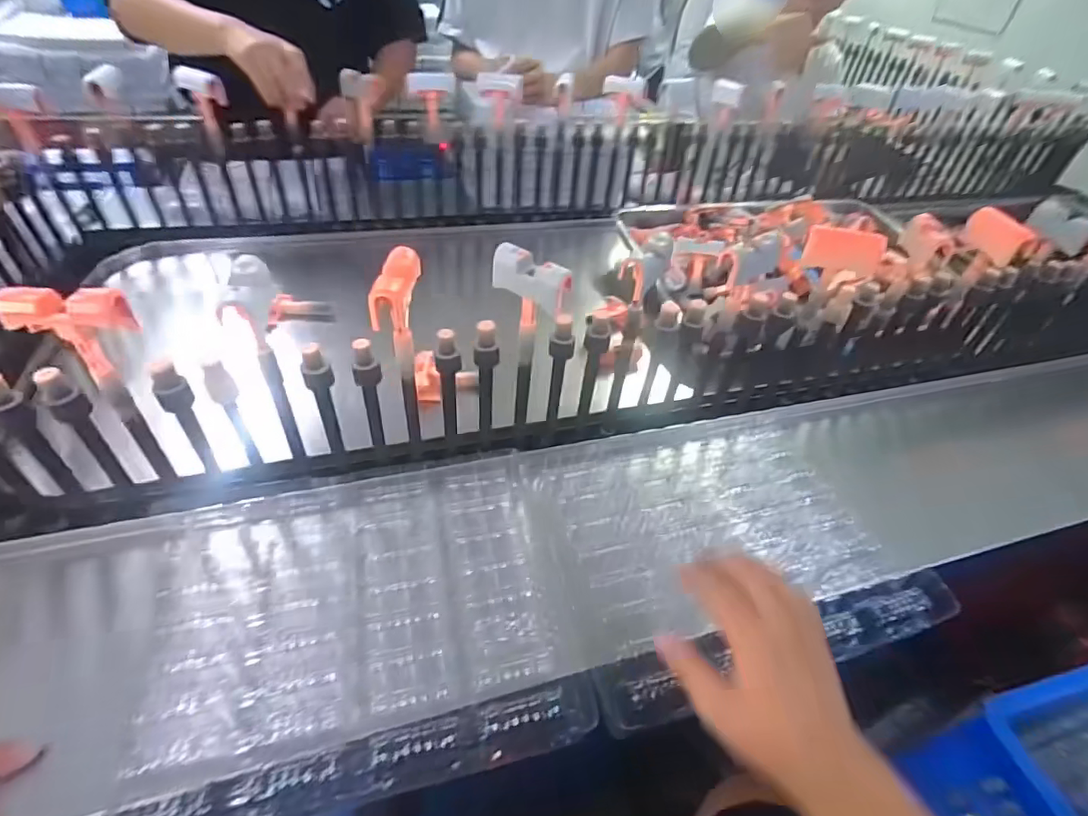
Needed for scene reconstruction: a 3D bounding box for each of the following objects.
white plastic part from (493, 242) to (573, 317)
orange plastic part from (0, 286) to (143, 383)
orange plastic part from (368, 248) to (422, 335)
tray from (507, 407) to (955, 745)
[{"bbox_3d":[-0.011,-0.114,0.472,0.074,0.036,0.024,29,47,22],"label":"white plastic part"},{"bbox_3d":[-0.338,-0.051,0.392,0.078,0.071,0.023,4,43,-4],"label":"orange plastic part"},{"bbox_3d":[-0.122,-0.092,0.453,0.023,0.056,0.072,9,42,1],"label":"orange plastic part"},{"bbox_3d":[0.177,0.120,0.561,0.363,0.044,0.297,-9,45,-18],"label":"tray"}]

